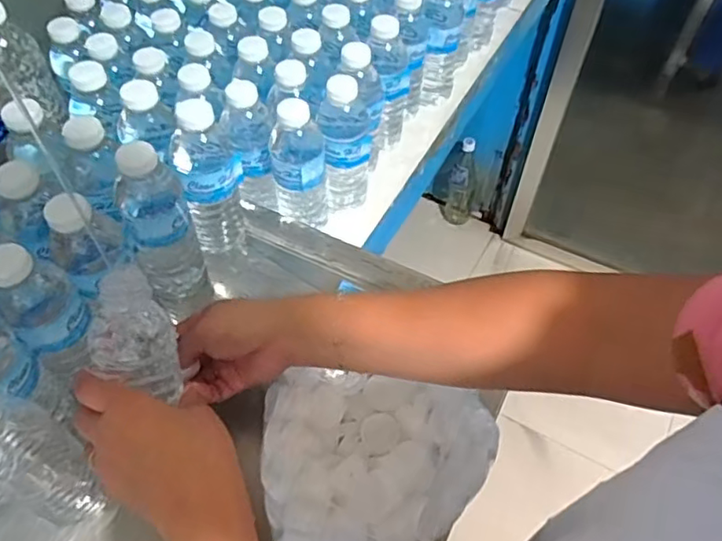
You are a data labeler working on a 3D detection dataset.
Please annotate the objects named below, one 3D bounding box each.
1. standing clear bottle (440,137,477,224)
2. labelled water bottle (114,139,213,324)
[{"bbox_3d":[0.285,-0.260,1.674,0.088,0.309,0.107,11,55,7],"label":"standing clear bottle"},{"bbox_3d":[-0.182,-0.033,0.550,0.058,0.196,0.051,-22,58,-16],"label":"labelled water bottle"}]

